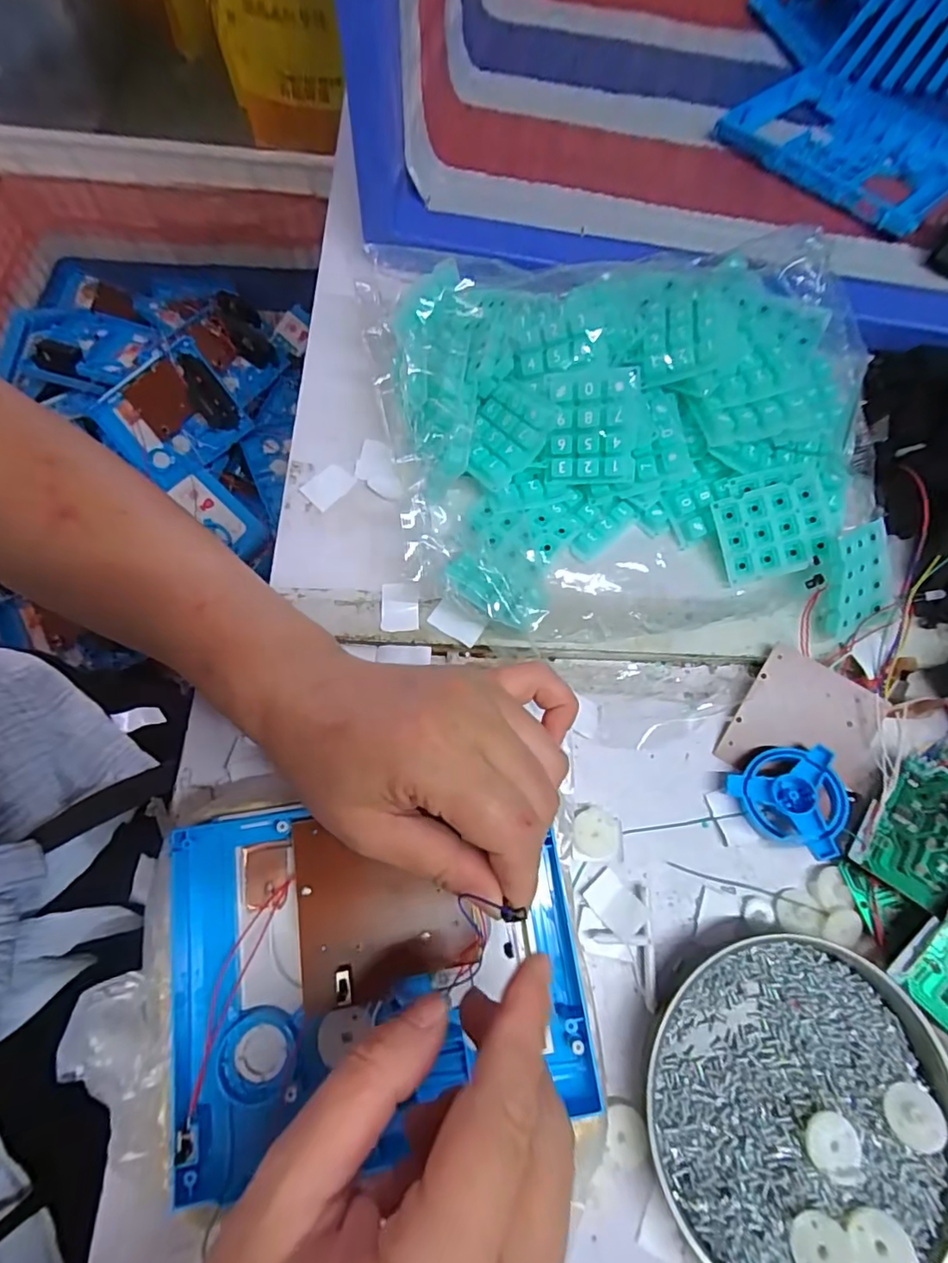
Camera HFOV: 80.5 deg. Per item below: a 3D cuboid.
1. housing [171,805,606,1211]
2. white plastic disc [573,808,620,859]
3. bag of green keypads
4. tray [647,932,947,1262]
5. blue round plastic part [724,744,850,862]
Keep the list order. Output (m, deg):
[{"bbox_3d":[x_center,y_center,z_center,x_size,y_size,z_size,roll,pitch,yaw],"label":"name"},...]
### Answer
[{"bbox_3d":[-0.040,0.138,0.235,0.163,0.021,0.128,-9,72,-2],"label":"housing"},{"bbox_3d":[0.062,0.103,0.286,0.023,0.005,0.023,1,71,-3],"label":"white plastic disc"},{"bbox_3d":[0.095,-0.118,0.321,0.284,0.058,0.255,-10,72,-6],"label":"bag of green keypads"},{"bbox_3d":[0.145,0.211,0.248,0.135,0.022,0.126,1,71,-3],"label":"tray"},{"bbox_3d":[0.167,0.088,0.291,0.052,0.015,0.053,-28,62,0],"label":"blue round plastic part"}]

